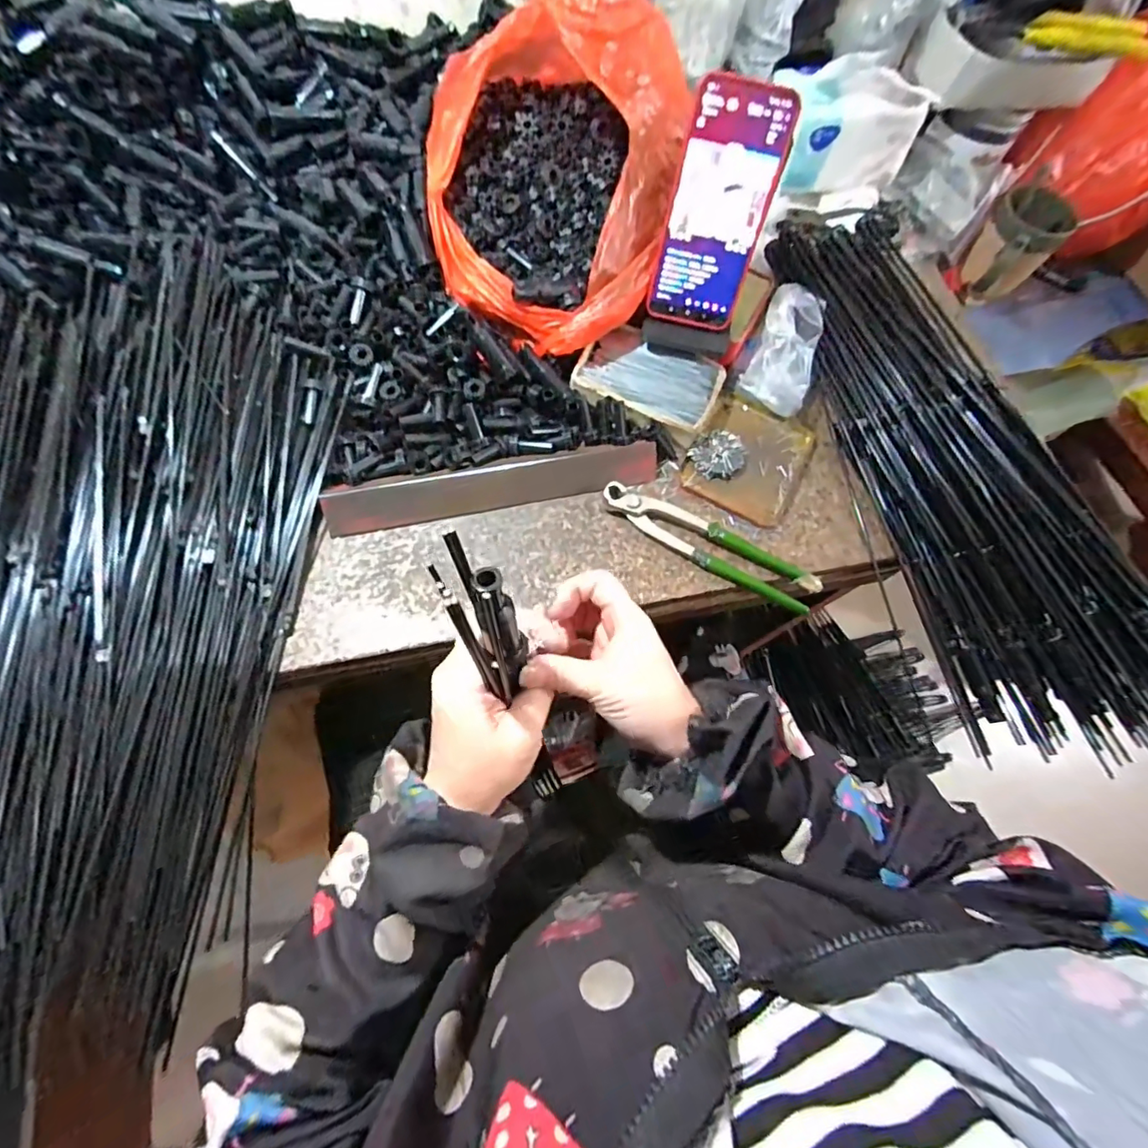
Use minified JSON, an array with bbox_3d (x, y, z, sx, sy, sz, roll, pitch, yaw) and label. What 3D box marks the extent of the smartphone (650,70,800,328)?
[{"bbox_3d":[0.116,-0.292,0.428,0.083,0.162,0.011,12,37,1],"label":"smartphone"}]

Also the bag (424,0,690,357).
[{"bbox_3d":[-0.017,-0.346,0.457,0.203,0.164,0.261,12,68,2],"label":"bag"}]

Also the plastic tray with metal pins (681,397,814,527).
[{"bbox_3d":[0.166,-0.111,0.500,0.100,0.015,0.121,27,69,8],"label":"plastic tray with metal pins"}]

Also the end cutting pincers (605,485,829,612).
[{"bbox_3d":[0.118,-0.029,0.457,0.195,0.019,0.043,30,70,9],"label":"end cutting pincers"}]

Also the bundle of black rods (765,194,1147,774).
[{"bbox_3d":[0.347,-0.126,0.494,0.179,0.086,0.575,-10,69,-7],"label":"bundle of black rods"}]

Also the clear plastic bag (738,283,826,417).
[{"bbox_3d":[0.201,-0.216,0.506,0.060,0.025,0.117,15,87,3],"label":"clear plastic bag"}]

